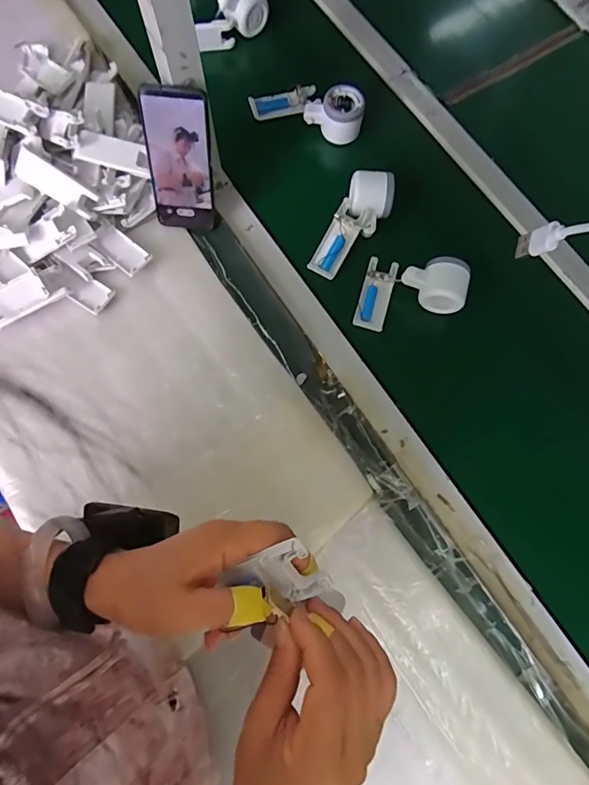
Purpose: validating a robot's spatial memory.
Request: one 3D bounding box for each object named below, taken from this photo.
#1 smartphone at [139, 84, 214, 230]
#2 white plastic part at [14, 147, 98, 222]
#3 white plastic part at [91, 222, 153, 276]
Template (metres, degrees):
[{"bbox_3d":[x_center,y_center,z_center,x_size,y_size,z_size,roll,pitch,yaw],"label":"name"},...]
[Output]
[{"bbox_3d":[-0.142,-0.282,0.561,0.074,0.164,0.015,2,49,-5],"label":"smartphone"},{"bbox_3d":[-0.299,-0.262,0.569,0.095,0.016,0.035,31,110,-18],"label":"white plastic part"},{"bbox_3d":[-0.228,-0.187,0.591,0.082,0.018,0.042,38,78,8],"label":"white plastic part"}]

